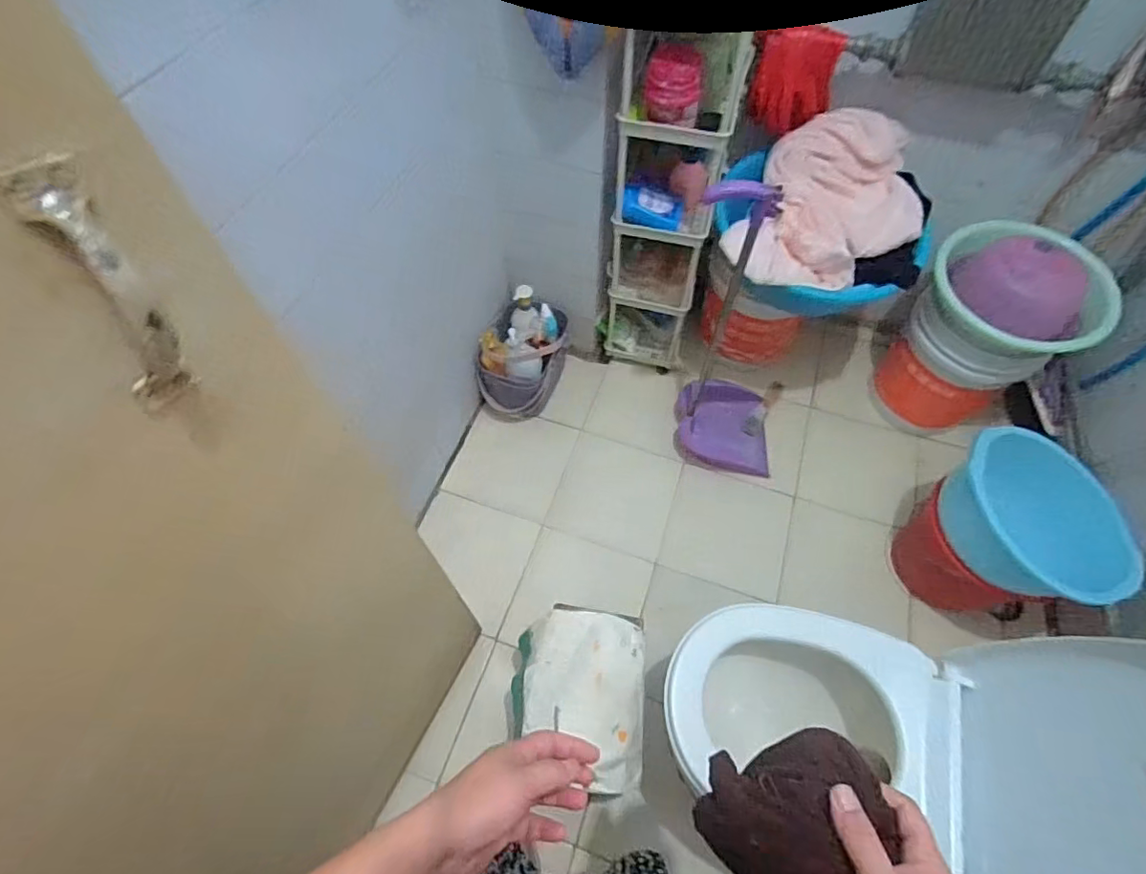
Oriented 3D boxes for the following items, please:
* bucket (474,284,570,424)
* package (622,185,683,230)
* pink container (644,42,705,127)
[{"bbox_3d":[-0.134,-0.217,1.459,0.193,0.237,0.285,17,61,10],"label":"bucket"},{"bbox_3d":[0.171,-0.498,1.179,0.130,0.057,0.073,5,60,3],"label":"package"},{"bbox_3d":[0.179,-0.623,0.968,0.099,0.117,0.079,13,61,8],"label":"pink container"}]

